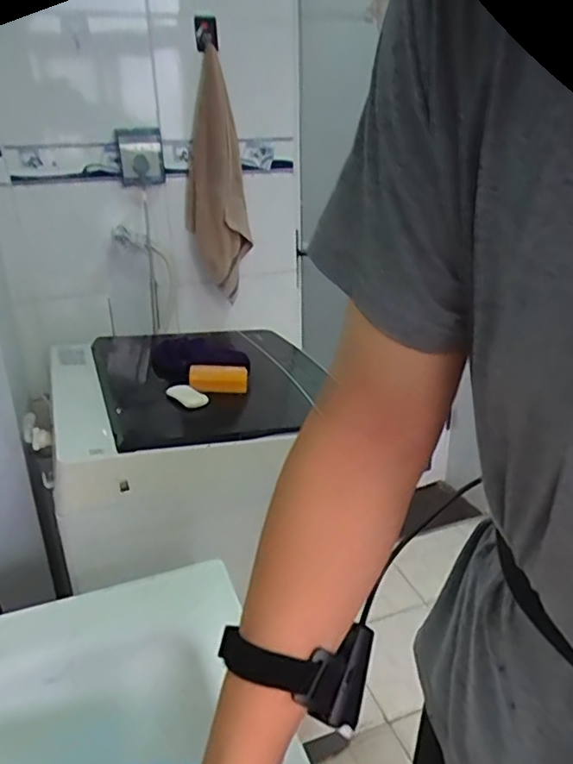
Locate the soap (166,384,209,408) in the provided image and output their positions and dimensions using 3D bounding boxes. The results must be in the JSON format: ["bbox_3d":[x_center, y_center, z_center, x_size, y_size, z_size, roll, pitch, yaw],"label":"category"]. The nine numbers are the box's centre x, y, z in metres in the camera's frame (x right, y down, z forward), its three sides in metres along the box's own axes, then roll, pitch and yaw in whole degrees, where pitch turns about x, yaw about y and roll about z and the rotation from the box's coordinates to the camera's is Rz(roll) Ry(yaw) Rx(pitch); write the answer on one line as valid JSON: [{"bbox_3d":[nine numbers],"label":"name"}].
[{"bbox_3d":[-0.186,0.026,1.111,0.044,0.023,0.082,-20,29,-37],"label":"soap"}]

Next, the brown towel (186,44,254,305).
[{"bbox_3d":[-0.167,-0.482,1.431,0.149,0.523,0.111,-3,23,-4],"label":"brown towel"}]

